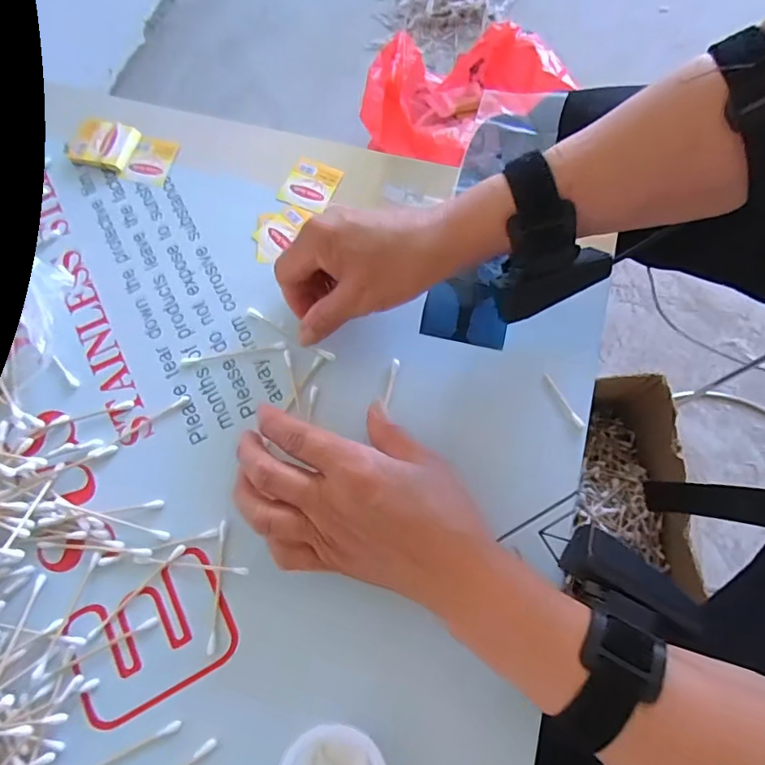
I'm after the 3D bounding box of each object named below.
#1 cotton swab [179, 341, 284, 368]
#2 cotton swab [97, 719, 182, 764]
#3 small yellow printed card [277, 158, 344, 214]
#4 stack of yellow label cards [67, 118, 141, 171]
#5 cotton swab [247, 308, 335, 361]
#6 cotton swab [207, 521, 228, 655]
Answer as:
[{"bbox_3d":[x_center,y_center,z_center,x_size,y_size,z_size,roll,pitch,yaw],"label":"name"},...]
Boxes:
[{"bbox_3d":[-0.105,-0.020,0.358,0.074,0.004,0.007,-8,70,-2],"label":"cotton swab"},{"bbox_3d":[-0.145,0.205,0.280,0.071,0.004,0.006,-25,72,-8],"label":"cotton swab"},{"bbox_3d":[-0.057,-0.157,0.406,0.041,0.004,0.042,19,77,2],"label":"small yellow printed card"},{"bbox_3d":[-0.230,-0.195,0.419,0.051,0.011,0.042,13,71,6],"label":"stack of yellow label cards"},{"bbox_3d":[-0.065,-0.034,0.361,0.073,0.004,0.007,30,73,12],"label":"cotton swab"},{"bbox_3d":[-0.099,0.122,0.309,0.005,0.005,0.073,0,70,1],"label":"cotton swab"}]

